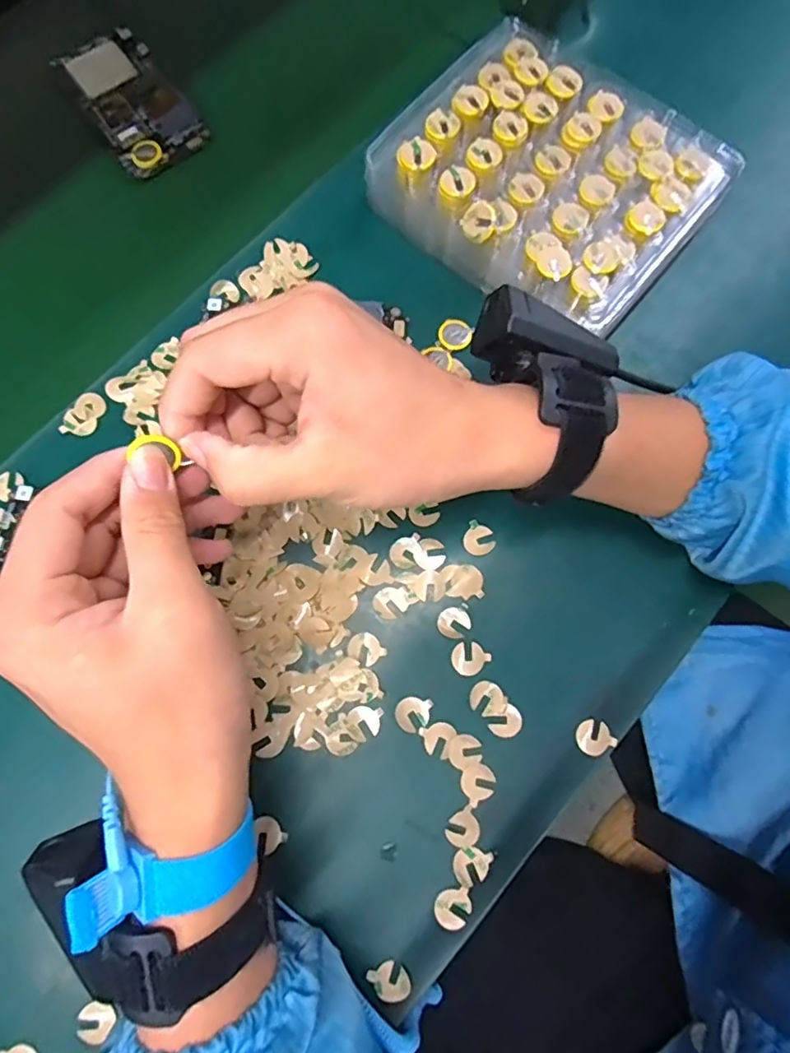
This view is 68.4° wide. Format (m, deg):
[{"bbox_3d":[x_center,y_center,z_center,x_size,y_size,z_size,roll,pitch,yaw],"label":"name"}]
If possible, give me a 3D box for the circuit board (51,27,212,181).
[{"bbox_3d":[-0.187,-0.304,0.413,0.061,0.012,0.118,-35,77,-8],"label":"circuit board"}]

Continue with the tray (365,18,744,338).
[{"bbox_3d":[0.094,-0.213,0.364,0.180,0.052,0.152,42,79,8],"label":"tray"}]

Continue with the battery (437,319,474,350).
[{"bbox_3d":[0.036,-0.117,0.352,0.020,0.005,0.019,23,77,4],"label":"battery"}]

